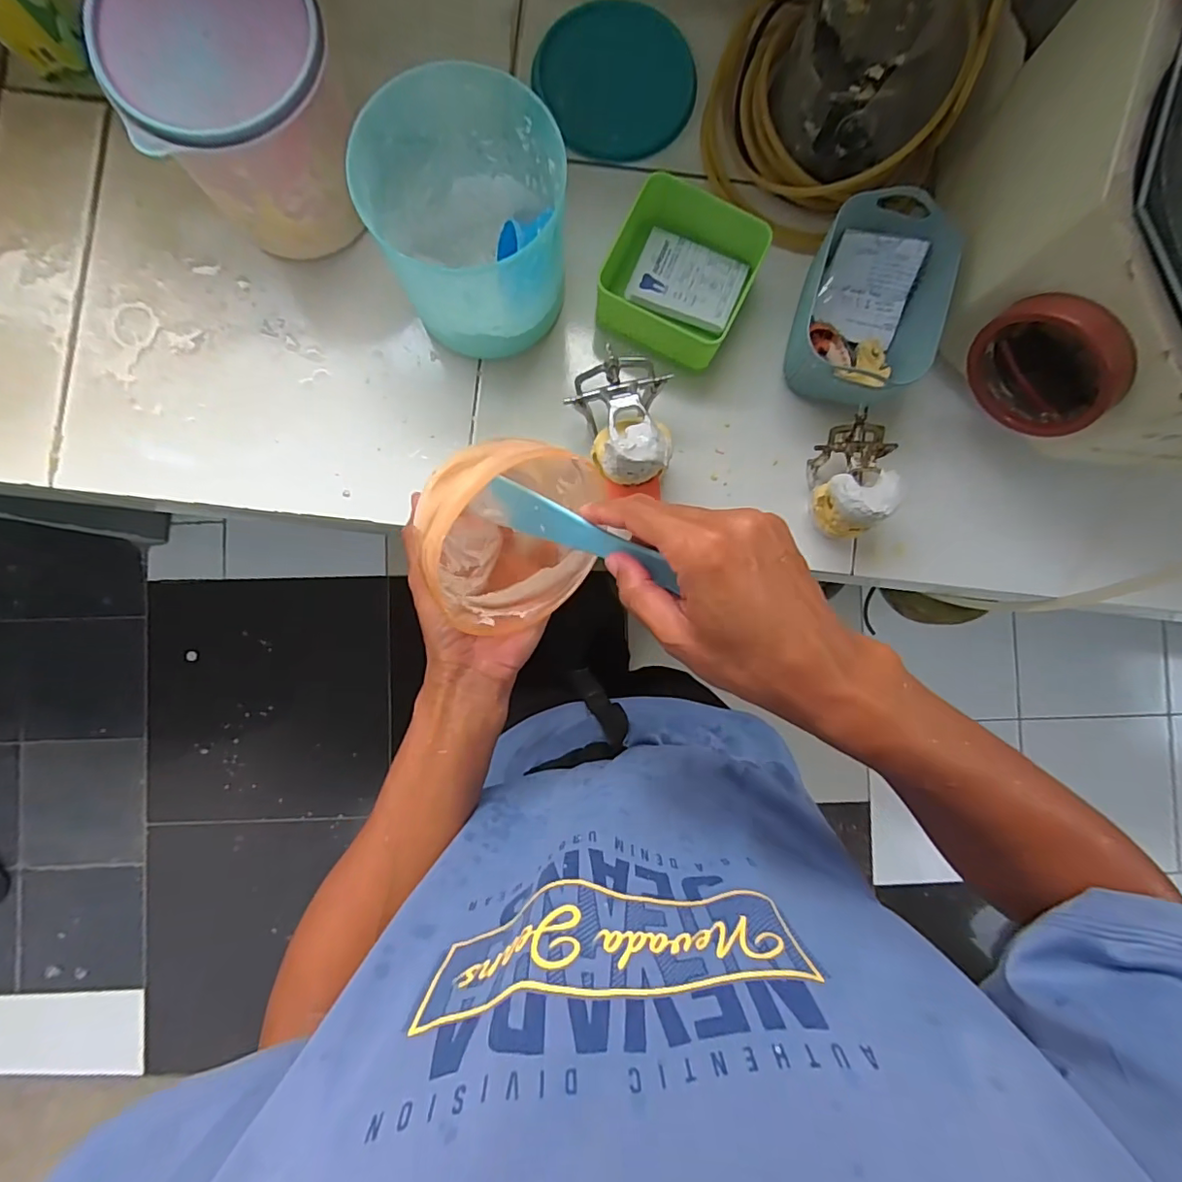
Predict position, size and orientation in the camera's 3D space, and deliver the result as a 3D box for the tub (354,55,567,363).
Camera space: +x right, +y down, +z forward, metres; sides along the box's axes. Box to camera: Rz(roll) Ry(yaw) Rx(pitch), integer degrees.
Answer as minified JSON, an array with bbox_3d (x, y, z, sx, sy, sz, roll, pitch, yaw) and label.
[{"bbox_3d":[-0.099,-0.317,0.482,0.148,0.155,0.158,0,88,-2],"label":"tub"}]

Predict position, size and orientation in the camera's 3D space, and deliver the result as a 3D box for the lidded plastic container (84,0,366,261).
[{"bbox_3d":[-0.285,-0.404,0.472,0.156,0.154,0.153,0,88,-2],"label":"lidded plastic container"}]

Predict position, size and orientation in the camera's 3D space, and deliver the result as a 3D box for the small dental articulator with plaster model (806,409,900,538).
[{"bbox_3d":[0.245,-0.107,0.515,0.069,0.081,0.104,13,88,-1],"label":"small dental articulator with plaster model"}]

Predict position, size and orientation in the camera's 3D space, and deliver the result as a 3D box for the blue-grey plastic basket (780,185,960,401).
[{"bbox_3d":[0.265,-0.278,0.525,0.118,0.076,0.183,15,88,-1],"label":"blue-grey plastic basket"}]

